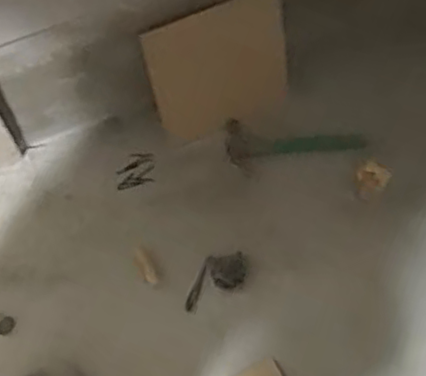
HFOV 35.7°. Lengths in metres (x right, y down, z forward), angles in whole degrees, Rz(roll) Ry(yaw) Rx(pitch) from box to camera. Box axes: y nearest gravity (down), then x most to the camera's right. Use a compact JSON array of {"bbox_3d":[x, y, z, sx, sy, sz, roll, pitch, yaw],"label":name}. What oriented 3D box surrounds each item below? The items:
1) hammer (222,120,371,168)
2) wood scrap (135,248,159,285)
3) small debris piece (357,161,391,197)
[{"bbox_3d":[0.186,-0.089,1.446,0.312,0.056,0.086,3,67,1],"label":"hammer"},{"bbox_3d":[-0.140,0.157,1.358,0.029,0.048,0.080,-25,69,-10],"label":"wood scrap"},{"bbox_3d":[0.326,-0.015,1.366,0.062,0.078,0.054,34,71,11],"label":"small debris piece"}]

